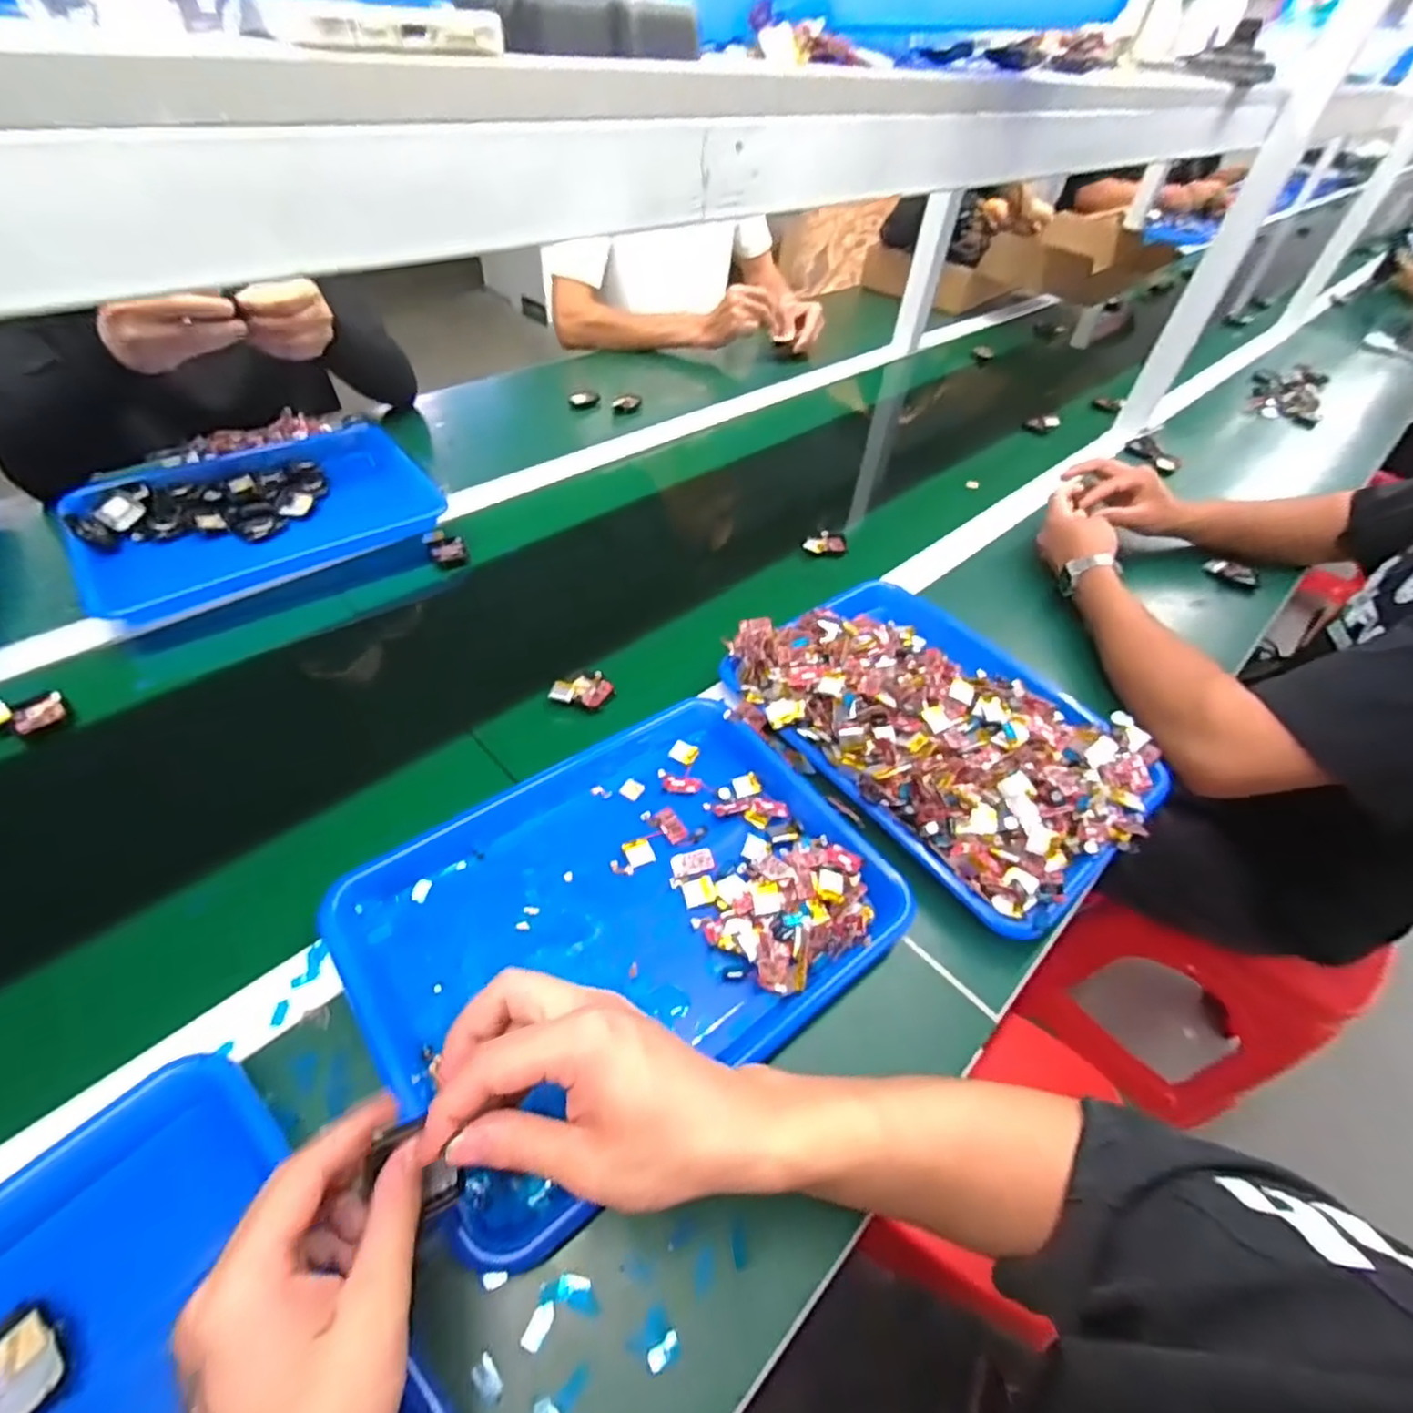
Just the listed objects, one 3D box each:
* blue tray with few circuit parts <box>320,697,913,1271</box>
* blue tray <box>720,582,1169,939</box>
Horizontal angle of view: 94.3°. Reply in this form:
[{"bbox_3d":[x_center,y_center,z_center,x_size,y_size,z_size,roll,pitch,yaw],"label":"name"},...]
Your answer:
[{"bbox_3d":[-0.053,0.132,0.450,0.328,0.032,0.257,-29,59,-26],"label":"blue tray with few circuit parts"},{"bbox_3d":[0.196,0.003,0.565,0.247,0.060,0.345,-32,60,-27],"label":"blue tray"}]

